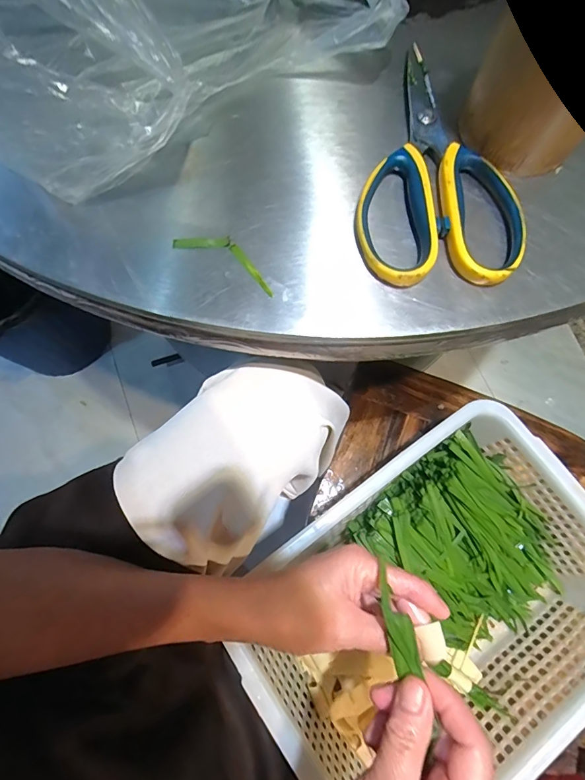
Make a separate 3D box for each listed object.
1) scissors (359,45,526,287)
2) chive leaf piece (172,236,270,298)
[{"bbox_3d":[0.090,-0.150,0.270,0.100,0.013,0.177,-2,74,-1],"label":"scissors"},{"bbox_3d":[-0.039,-0.083,0.255,0.071,0.008,0.021,27,76,7],"label":"chive leaf piece"}]

